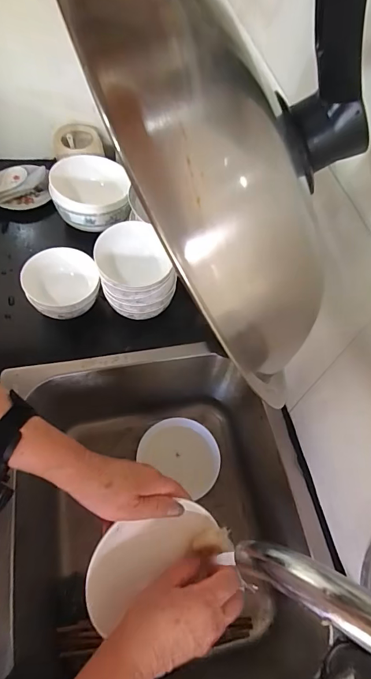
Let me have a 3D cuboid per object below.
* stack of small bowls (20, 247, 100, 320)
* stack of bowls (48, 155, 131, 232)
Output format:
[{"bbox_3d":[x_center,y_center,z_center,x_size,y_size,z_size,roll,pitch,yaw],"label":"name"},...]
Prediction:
[{"bbox_3d":[-0.194,-0.076,0.593,0.112,0.075,0.110,-9,61,-9],"label":"stack of small bowls"},{"bbox_3d":[-0.171,-0.259,0.685,0.133,0.071,0.139,-3,60,-6],"label":"stack of bowls"}]

